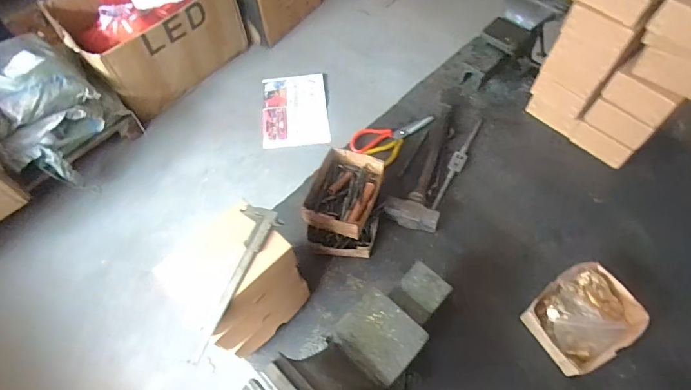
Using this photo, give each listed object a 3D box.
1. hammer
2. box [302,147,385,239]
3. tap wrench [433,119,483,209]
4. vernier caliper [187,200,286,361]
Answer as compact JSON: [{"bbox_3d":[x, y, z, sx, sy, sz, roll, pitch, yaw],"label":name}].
[{"bbox_3d":[0.167,-0.085,0.894,0.107,0.055,0.342,12,59,8],"label":"hammer"},{"bbox_3d":[0.000,-0.006,0.804,0.127,0.049,0.175,13,59,8],"label":"box"},{"bbox_3d":[0.247,-0.073,0.911,0.029,0.011,0.250,24,62,15],"label":"tap wrench"},{"bbox_3d":[-0.153,0.116,0.573,0.057,0.013,0.224,14,60,9],"label":"vernier caliper"}]

